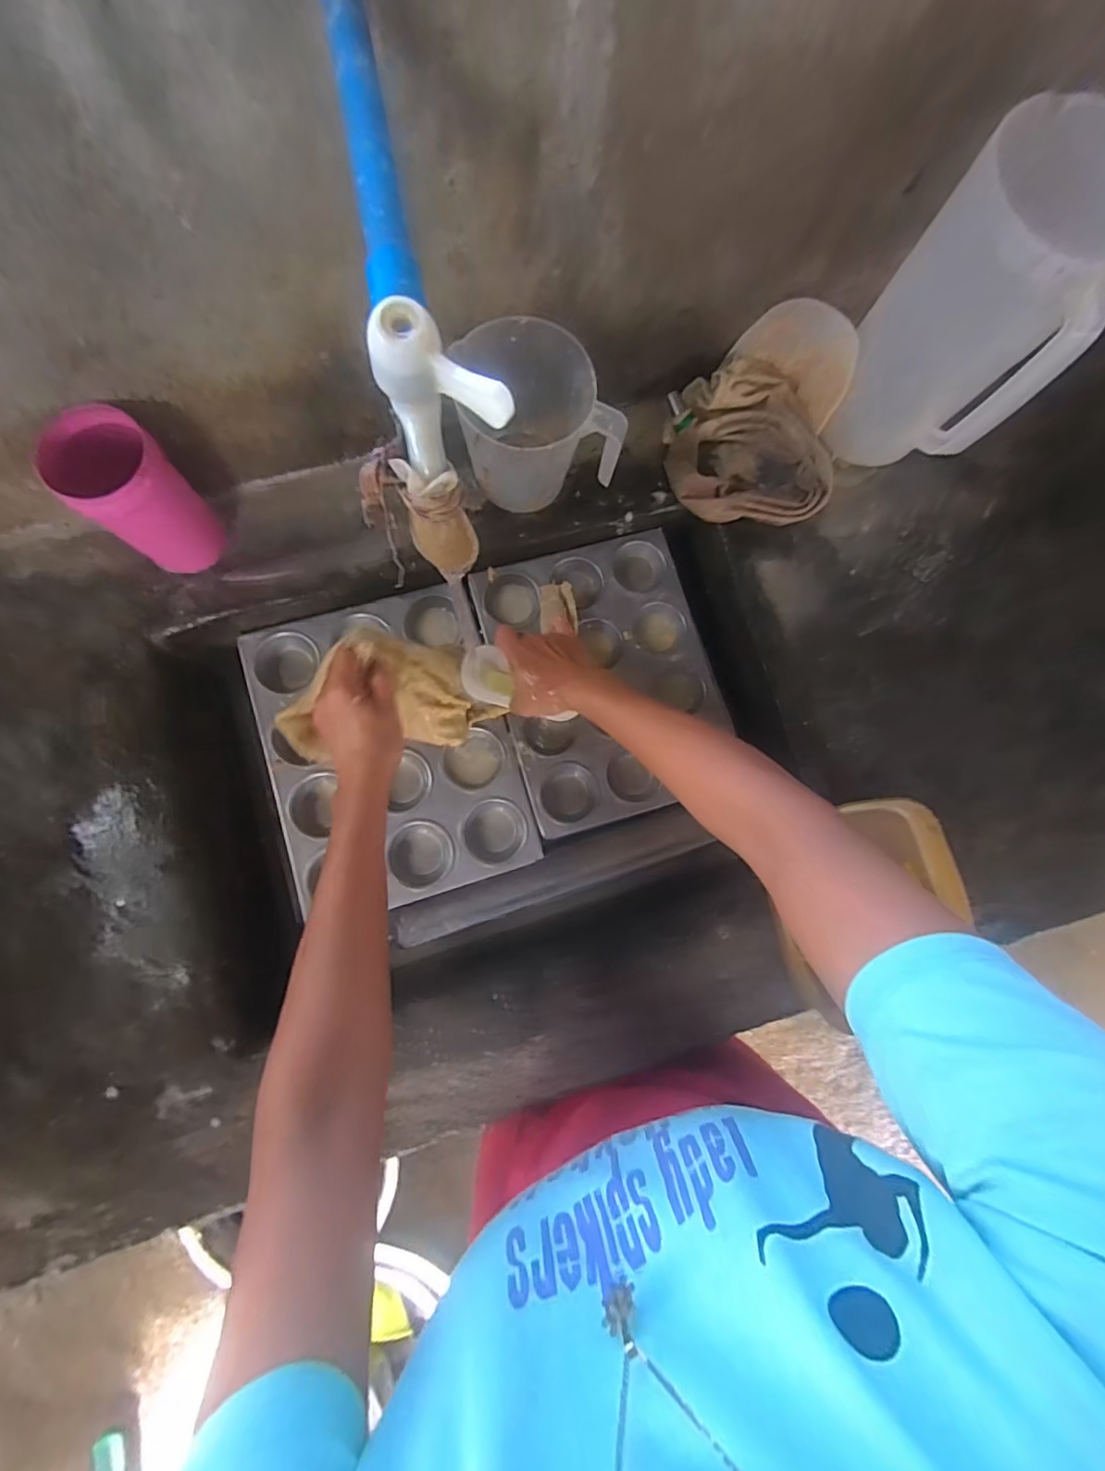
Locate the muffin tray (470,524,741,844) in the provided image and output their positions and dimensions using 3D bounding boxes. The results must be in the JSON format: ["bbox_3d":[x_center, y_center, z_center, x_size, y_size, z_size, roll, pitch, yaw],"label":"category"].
[{"bbox_3d":[0.062,-0.067,0.631,0.243,0.033,0.315,-17,84,-6],"label":"muffin tray"}]

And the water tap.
[{"bbox_3d":[-0.048,-0.137,0.234,0.038,0.058,0.057,-42,87,-8],"label":"water tap"}]

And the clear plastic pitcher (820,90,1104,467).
[{"bbox_3d":[0.381,-0.384,0.529,0.146,0.258,0.160,30,82,0],"label":"clear plastic pitcher"}]

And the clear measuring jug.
[{"bbox_3d":[-0.021,-0.309,0.543,0.135,0.117,0.133,-19,84,-6],"label":"clear measuring jug"}]

